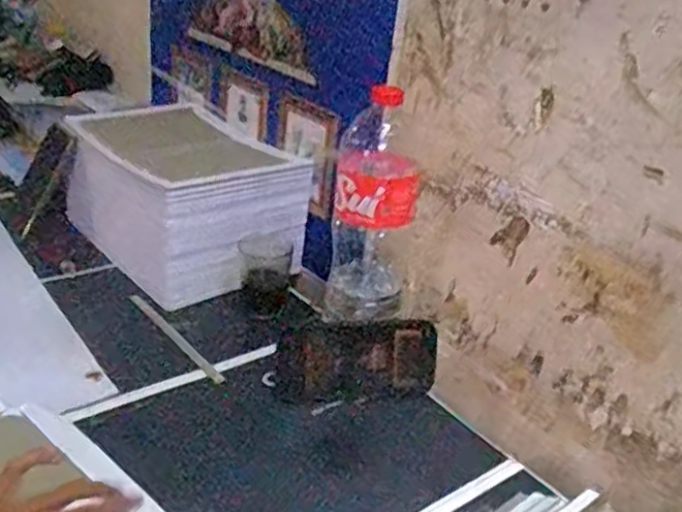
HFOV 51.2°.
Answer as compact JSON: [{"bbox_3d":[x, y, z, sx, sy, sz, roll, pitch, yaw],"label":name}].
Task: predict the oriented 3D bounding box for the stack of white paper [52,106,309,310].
[{"bbox_3d":[-0.221,-0.085,1.008,0.231,0.163,0.299,-15,34,-37],"label":"stack of white paper"}]

